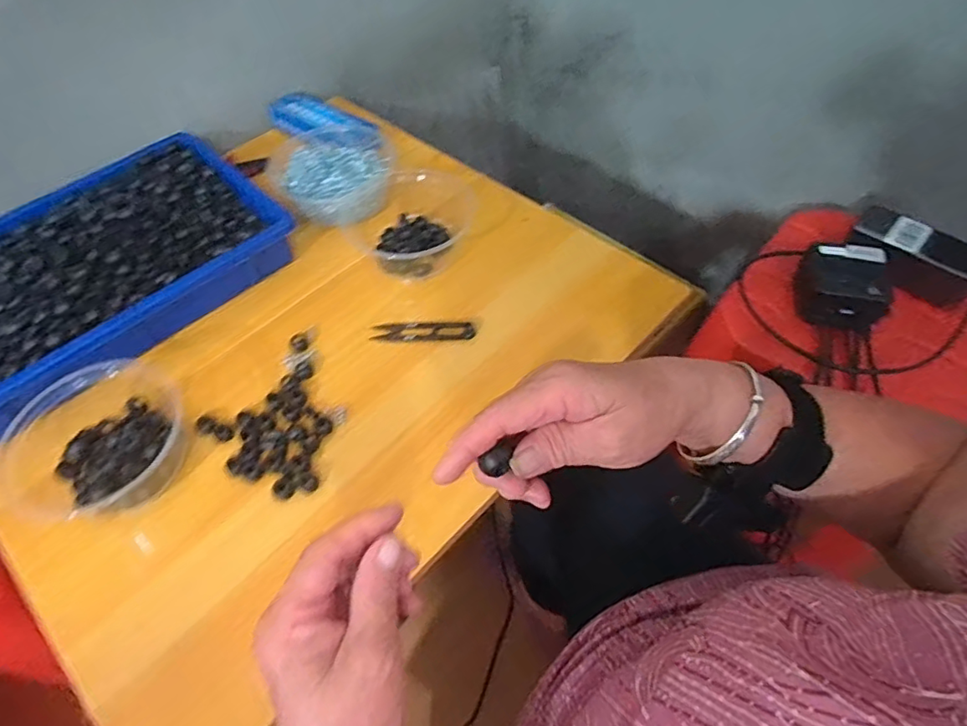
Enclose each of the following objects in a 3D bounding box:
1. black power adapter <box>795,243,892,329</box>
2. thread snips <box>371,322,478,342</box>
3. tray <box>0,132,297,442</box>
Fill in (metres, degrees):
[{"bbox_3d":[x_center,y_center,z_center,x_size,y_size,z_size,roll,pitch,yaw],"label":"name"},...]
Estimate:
[{"bbox_3d":[0.380,-0.084,0.606,0.096,0.049,0.092,17,56,14],"label":"black power adapter"},{"bbox_3d":[-0.059,-0.031,0.558,0.099,0.006,0.023,1,54,3],"label":"thread snips"},{"bbox_3d":[-0.406,-0.095,0.582,0.258,0.053,0.365,37,63,25],"label":"tray"}]

